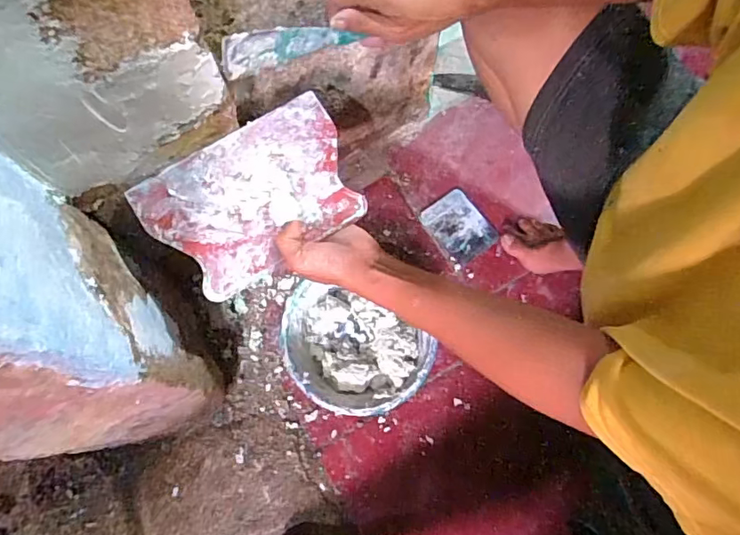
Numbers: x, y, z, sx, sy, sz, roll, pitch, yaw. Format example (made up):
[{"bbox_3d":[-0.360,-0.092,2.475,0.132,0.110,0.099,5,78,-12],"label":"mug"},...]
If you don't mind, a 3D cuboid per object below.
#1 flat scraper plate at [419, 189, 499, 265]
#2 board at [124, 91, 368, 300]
[{"bbox_3d":[0.135,-0.062,0.781,0.081,0.009,0.104,-36,75,-10],"label":"flat scraper plate"},{"bbox_3d":[-0.112,-0.072,0.513,0.203,0.008,0.140,-33,83,-9],"label":"board"}]

